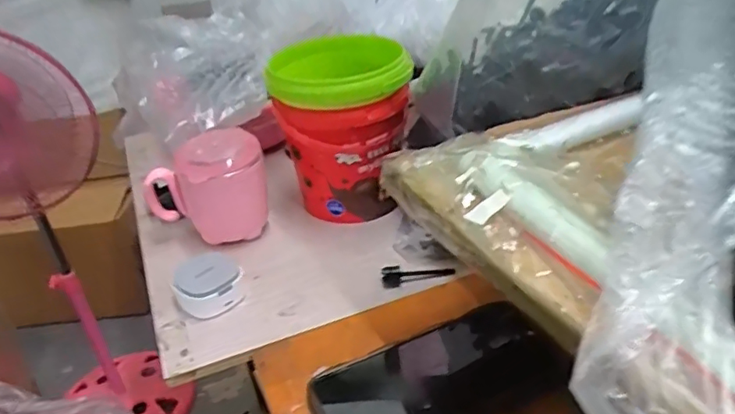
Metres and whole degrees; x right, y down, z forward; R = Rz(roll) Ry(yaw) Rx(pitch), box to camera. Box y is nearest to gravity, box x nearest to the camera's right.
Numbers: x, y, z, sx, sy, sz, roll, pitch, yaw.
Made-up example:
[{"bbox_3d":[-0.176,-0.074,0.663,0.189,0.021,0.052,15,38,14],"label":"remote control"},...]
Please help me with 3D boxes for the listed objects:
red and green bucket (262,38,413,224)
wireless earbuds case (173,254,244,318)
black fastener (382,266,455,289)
[{"bbox_3d":[-0.025,-0.077,0.574,0.122,0.171,0.108,-9,32,-5],"label":"red and green bucket"},{"bbox_3d":[-0.137,0.064,0.499,0.054,0.029,0.054,-16,33,-17],"label":"wireless earbuds case"},{"bbox_3d":[0.044,0.056,0.504,0.063,0.011,0.016,-10,32,-8],"label":"black fastener"}]

